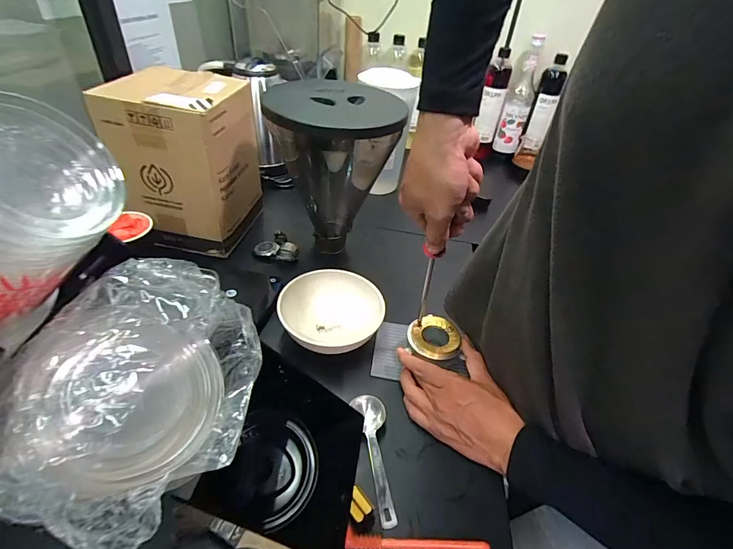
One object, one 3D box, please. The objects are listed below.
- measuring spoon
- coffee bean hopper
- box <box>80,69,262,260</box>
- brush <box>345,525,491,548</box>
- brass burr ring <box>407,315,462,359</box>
[{"bbox_3d":[0.009,0.193,0.408,0.036,0.015,0.132,0,40,-9],"label":"measuring spoon"},{"bbox_3d":[-0.061,-0.146,0.614,0.185,0.267,0.186,-4,41,-13],"label":"coffee bean hopper"},{"bbox_3d":[-0.290,-0.184,0.626,0.172,0.238,0.164,9,39,2],"label":"box"},{"bbox_3d":[0.047,0.250,0.349,0.131,0.014,0.018,6,39,-1],"label":"brush"},{"bbox_3d":[0.089,0.083,0.498,0.063,0.014,0.070,-13,43,-22],"label":"brass burr ring"}]

